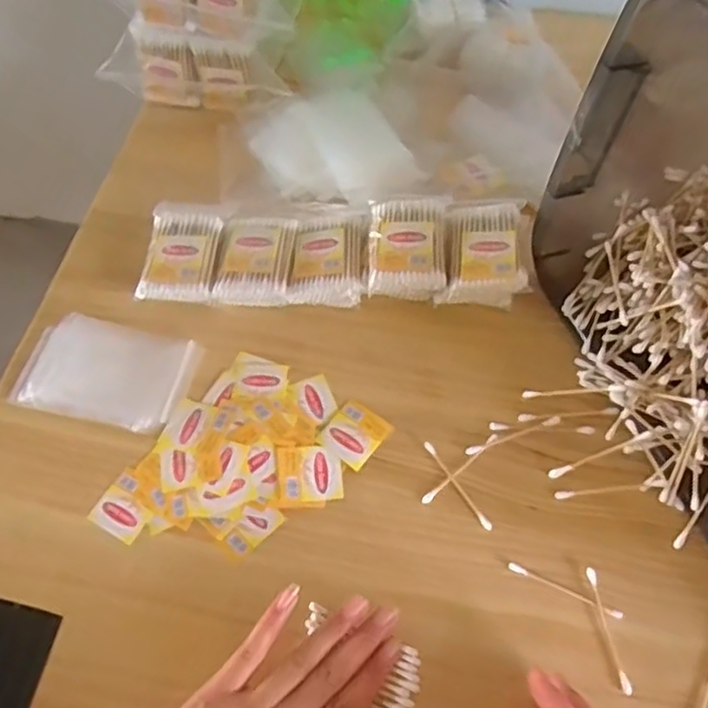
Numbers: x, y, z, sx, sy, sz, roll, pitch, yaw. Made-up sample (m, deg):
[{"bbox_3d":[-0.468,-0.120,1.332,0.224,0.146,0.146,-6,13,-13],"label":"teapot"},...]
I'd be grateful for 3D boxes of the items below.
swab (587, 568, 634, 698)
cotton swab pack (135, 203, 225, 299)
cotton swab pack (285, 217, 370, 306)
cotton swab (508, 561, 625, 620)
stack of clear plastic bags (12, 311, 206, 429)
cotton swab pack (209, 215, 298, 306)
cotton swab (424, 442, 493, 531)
[{"bbox_3d":[0.156,0.169,0.417,0.007,0.006,0.073,-10,62,-3],"label":"swab"},{"bbox_3d":[-0.136,-0.083,0.551,0.058,0.022,0.085,4,62,4],"label":"cotton swab pack"},{"bbox_3d":[-0.018,-0.075,0.537,0.059,0.019,0.081,5,62,5],"label":"cotton swab pack"},{"bbox_3d":[0.133,0.149,0.429,0.072,0.004,0.005,23,65,14],"label":"cotton swab"},{"bbox_3d":[-0.188,0.013,0.512,0.131,0.010,0.078,12,63,8],"label":"stack of clear plastic bags"},{"bbox_3d":[-0.077,-0.074,0.542,0.056,0.019,0.078,3,62,3],"label":"cotton swab pack"},{"bbox_3d":[0.071,0.089,0.466,0.006,0.004,0.072,-31,65,-14],"label":"cotton swab"}]

